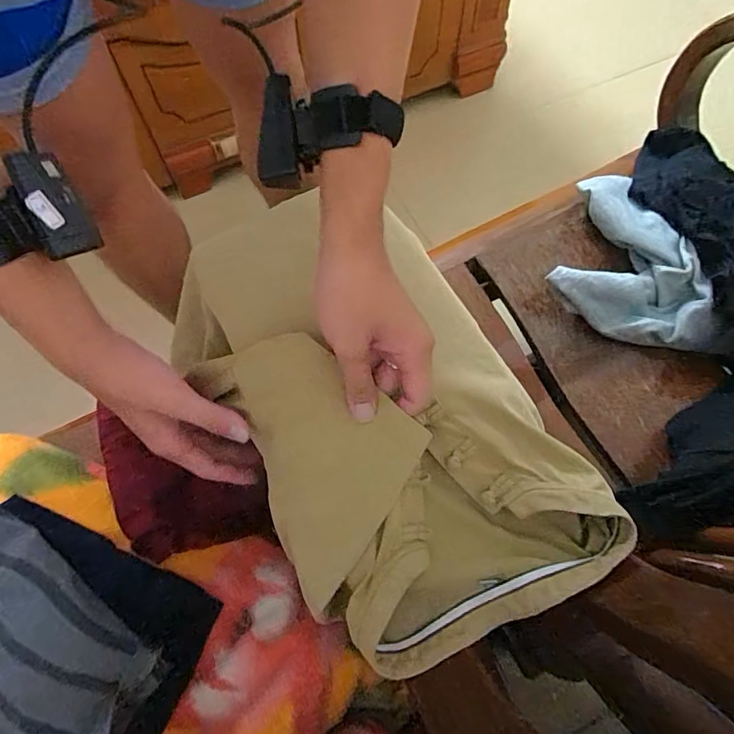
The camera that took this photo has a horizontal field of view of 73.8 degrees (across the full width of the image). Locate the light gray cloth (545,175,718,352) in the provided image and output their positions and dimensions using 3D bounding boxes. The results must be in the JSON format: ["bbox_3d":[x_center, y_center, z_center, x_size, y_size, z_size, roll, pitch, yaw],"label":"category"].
[{"bbox_3d":[0.385,-0.152,0.705,0.214,0.074,0.221,15,66,8],"label":"light gray cloth"}]

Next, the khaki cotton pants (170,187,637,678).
[{"bbox_3d":[-0.008,0.019,0.410,0.237,0.087,0.423,-32,75,-9],"label":"khaki cotton pants"}]

